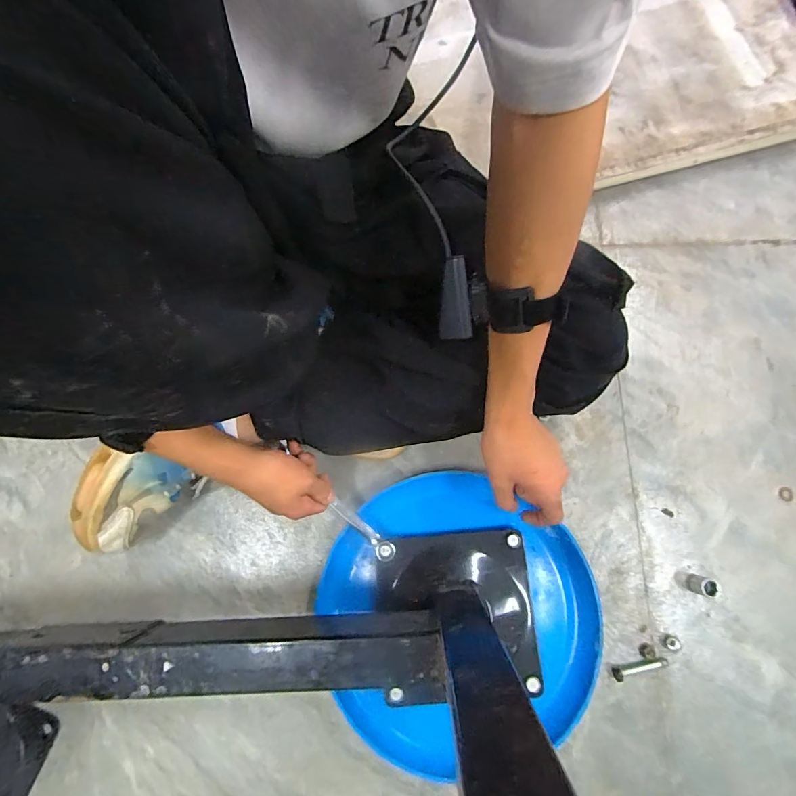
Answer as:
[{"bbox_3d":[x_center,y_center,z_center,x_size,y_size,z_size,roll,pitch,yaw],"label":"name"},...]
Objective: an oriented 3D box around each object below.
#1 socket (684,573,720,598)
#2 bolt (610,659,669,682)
[{"bbox_3d":[0.334,0.206,0.436,0.020,0.025,0.018,19,79,5],"label":"socket"},{"bbox_3d":[0.260,0.291,0.424,0.061,0.010,0.012,-13,78,-1],"label":"bolt"}]

